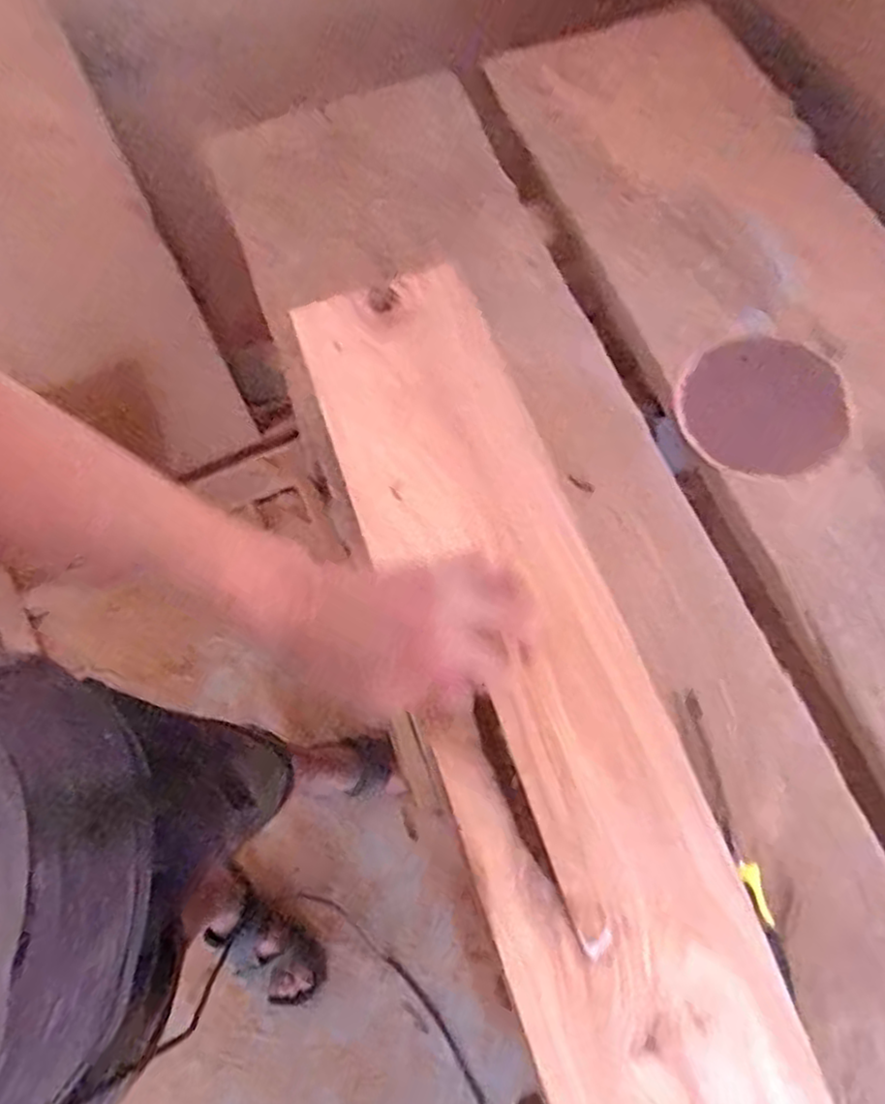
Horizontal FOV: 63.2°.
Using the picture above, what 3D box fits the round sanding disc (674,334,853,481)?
[{"bbox_3d":[0.326,-0.152,0.733,0.160,0.005,0.173,-3,64,6],"label":"round sanding disc"}]

